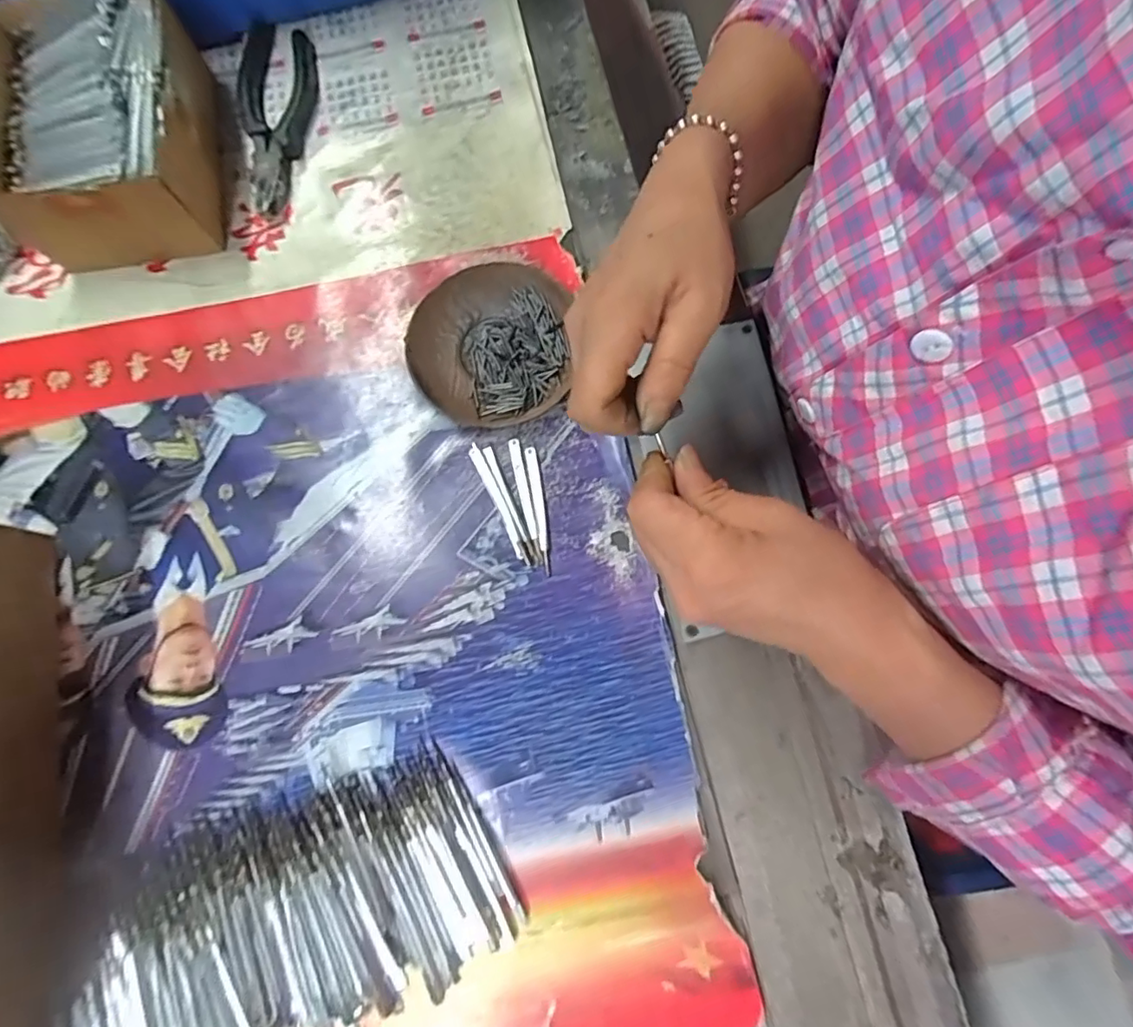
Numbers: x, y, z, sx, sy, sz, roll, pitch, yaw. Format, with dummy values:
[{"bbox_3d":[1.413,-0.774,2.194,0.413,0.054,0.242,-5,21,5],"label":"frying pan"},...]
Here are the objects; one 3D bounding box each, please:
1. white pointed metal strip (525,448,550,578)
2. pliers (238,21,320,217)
[{"bbox_3d":[-0.017,-0.003,0.372,0.008,0.005,0.084,-9,77,-2],"label":"white pointed metal strip"},{"bbox_3d":[-0.221,-0.305,0.439,0.055,0.020,0.167,-8,77,-2],"label":"pliers"}]

